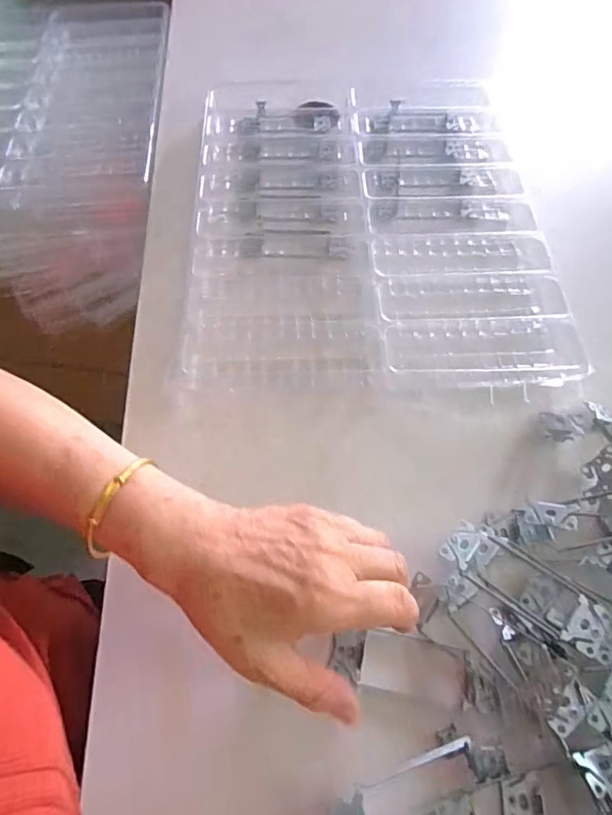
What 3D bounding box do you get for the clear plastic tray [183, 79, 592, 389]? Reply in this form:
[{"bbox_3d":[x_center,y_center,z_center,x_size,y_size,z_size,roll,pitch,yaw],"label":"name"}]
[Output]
[{"bbox_3d":[0.063,-0.203,0.532,0.341,0.030,0.417,0,59,0],"label":"clear plastic tray"}]

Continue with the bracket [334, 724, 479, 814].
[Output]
[{"bbox_3d":[0.057,0.220,0.295,0.086,0.028,0.029,-21,61,-12],"label":"bracket"}]

